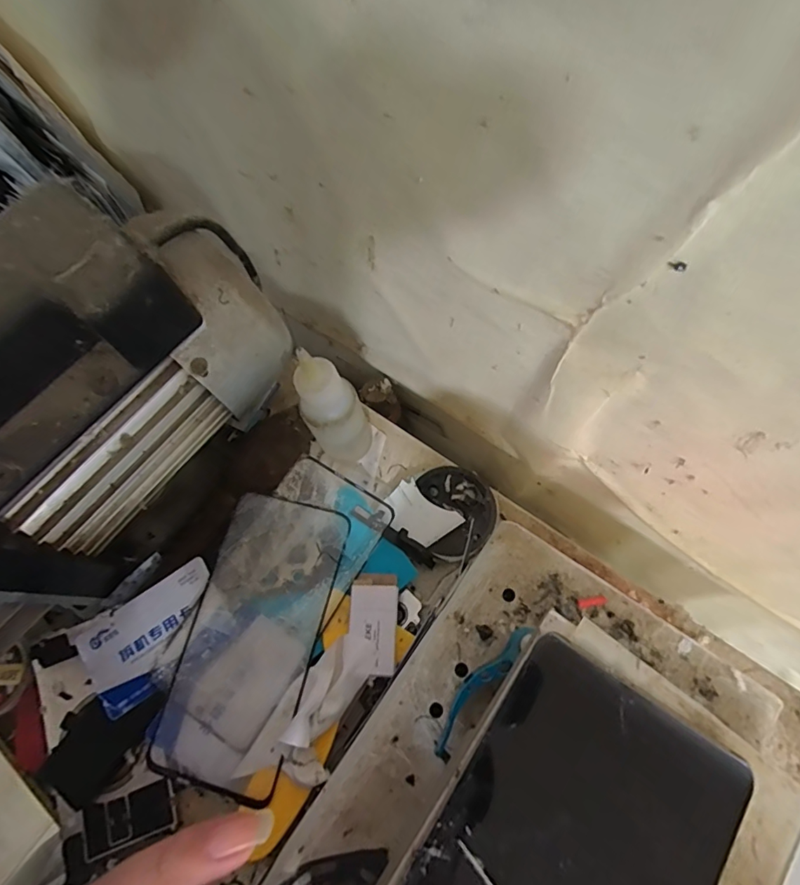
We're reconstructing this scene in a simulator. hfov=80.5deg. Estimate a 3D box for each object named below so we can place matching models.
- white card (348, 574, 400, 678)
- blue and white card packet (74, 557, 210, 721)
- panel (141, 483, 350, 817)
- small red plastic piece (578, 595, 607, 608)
[{"bbox_3d":[-0.015,0.102,0.267,0.028,0.009,0.052,3,69,3],"label":"white card"},{"bbox_3d":[-0.144,0.115,0.277,0.084,0.009,0.054,-32,71,-10],"label":"blue and white card packet"},{"bbox_3d":[-0.084,0.111,0.272,0.074,0.007,0.156,15,75,6],"label":"panel"},{"bbox_3d":[0.087,0.072,0.213,0.013,0.004,0.004,-11,69,-2],"label":"small red plastic piece"}]

